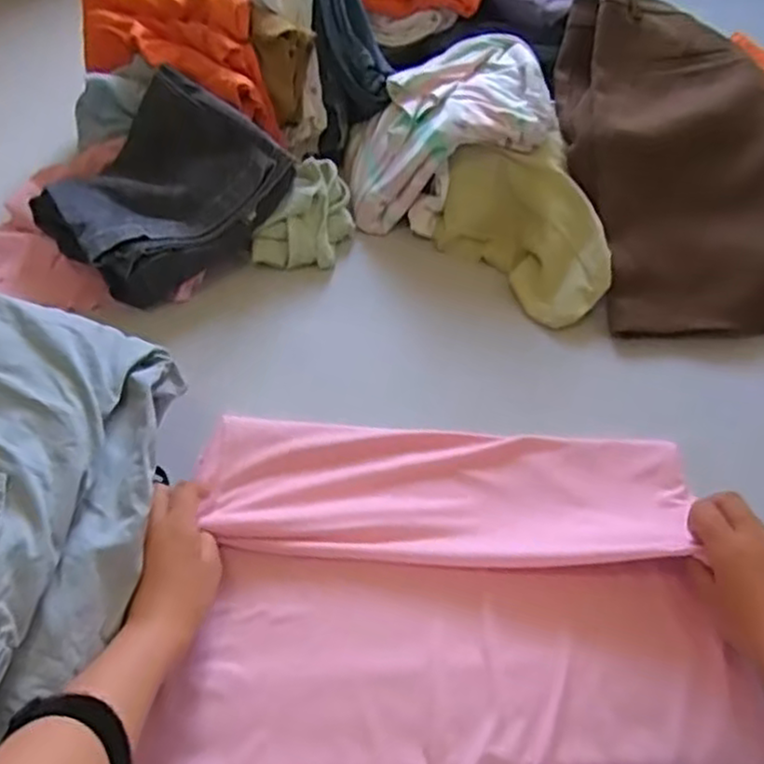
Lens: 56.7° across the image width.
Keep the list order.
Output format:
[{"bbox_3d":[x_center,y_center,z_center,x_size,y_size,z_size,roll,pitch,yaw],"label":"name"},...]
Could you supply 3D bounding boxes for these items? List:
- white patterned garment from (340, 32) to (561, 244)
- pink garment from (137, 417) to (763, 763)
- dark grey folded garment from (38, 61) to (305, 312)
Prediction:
[{"bbox_3d":[0.067,-0.273,0.790,0.211,0.123,0.155,-14,58,-9],"label":"white patterned garment"},{"bbox_3d":[0.063,0.205,0.573,0.435,0.087,0.333,2,57,2],"label":"pink garment"},{"bbox_3d":[-0.237,-0.207,0.745,0.218,0.117,0.180,-35,63,-20],"label":"dark grey folded garment"}]

